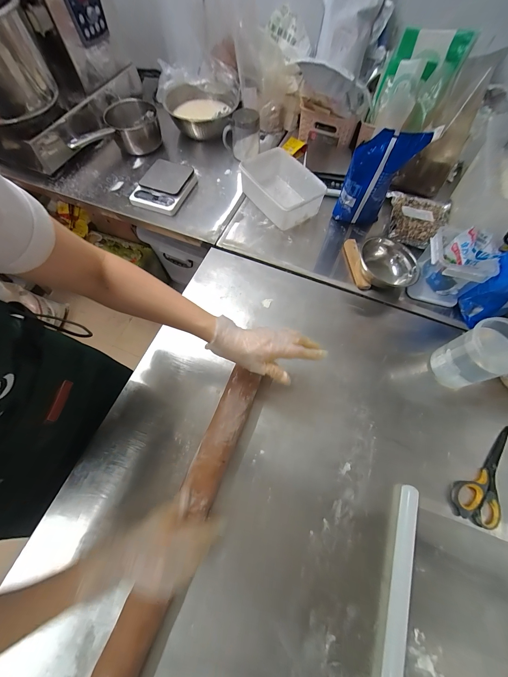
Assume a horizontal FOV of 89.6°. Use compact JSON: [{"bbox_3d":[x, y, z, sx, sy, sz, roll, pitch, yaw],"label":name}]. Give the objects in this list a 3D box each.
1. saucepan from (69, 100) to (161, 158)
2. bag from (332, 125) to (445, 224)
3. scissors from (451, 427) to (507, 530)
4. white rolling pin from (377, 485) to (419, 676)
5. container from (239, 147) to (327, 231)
[{"bbox_3d":[-0.410,-0.619,0.766,0.269,0.113,0.144,-27,69,-12],"label":"saucepan"},{"bbox_3d":[0.284,-0.364,0.607,0.138,0.226,0.061,-6,66,-4],"label":"bag"},{"bbox_3d":[0.432,0.248,0.459,0.191,0.014,0.066,-39,72,-16],"label":"scissors"},{"bbox_3d":[0.213,0.395,0.381,0.031,0.025,0.320,19,67,7],"label":"white rolling pin"},{"bbox_3d":[0.067,-0.419,0.716,0.144,0.090,0.234,-35,71,-15],"label":"container"}]

